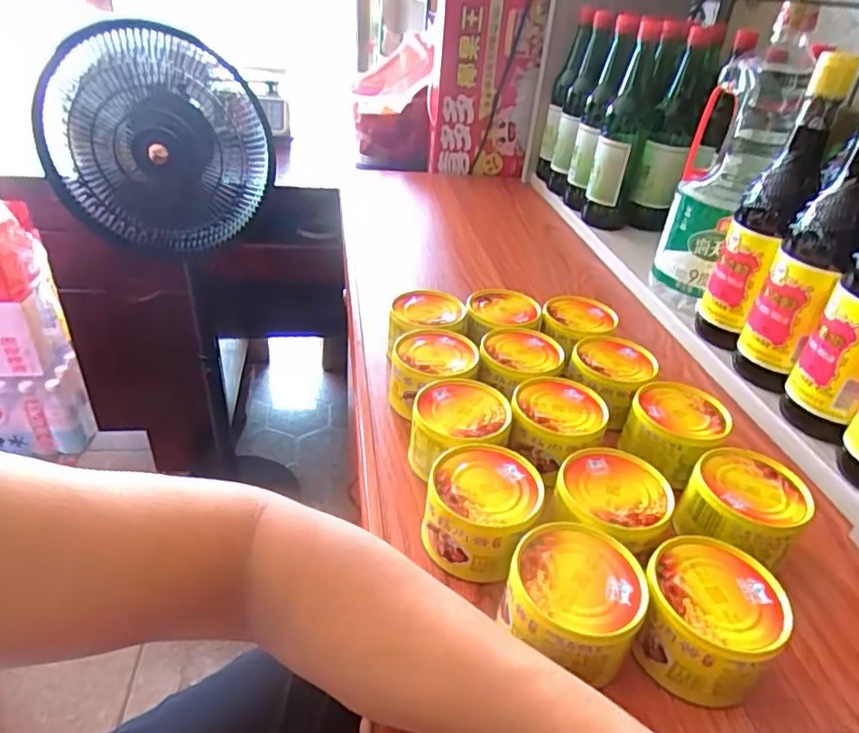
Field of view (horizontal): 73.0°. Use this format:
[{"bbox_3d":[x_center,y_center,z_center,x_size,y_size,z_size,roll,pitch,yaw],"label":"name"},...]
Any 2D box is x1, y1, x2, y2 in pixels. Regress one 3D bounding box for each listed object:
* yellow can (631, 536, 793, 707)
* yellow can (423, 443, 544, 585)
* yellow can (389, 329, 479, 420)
[{"bbox_3d":[0.152,0.136,0.319,0.066,0.043,0.074,18,35,17],"label":"yellow can"},{"bbox_3d":[0.034,0.089,0.368,0.069,0.044,0.076,11,36,12],"label":"yellow can"},{"bbox_3d":[0.005,0.005,0.489,0.079,0.047,0.077,4,33,-3],"label":"yellow can"}]

